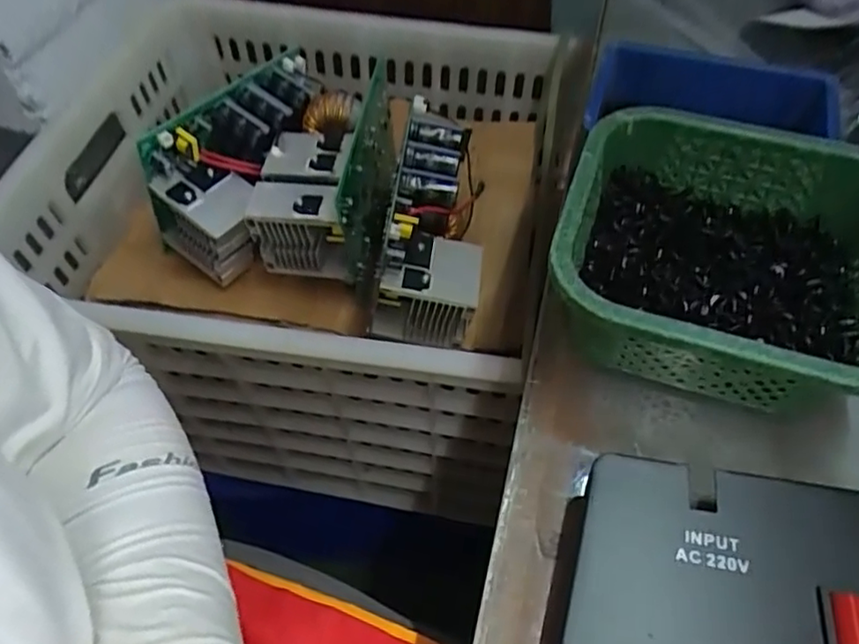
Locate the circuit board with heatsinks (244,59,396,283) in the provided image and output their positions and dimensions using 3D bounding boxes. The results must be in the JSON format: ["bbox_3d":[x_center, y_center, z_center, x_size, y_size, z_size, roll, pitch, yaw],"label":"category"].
[{"bbox_3d":[-0.078,-0.120,0.505,0.081,0.077,0.167,7,55,7],"label":"circuit board with heatsinks"}]

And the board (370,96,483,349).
[{"bbox_3d":[0.008,-0.078,0.486,0.076,0.101,0.165,8,55,8],"label":"board"}]

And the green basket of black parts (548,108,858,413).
[{"bbox_3d":[0.154,-0.034,0.333,0.161,0.065,0.159,17,56,14],"label":"green basket of black parts"}]

